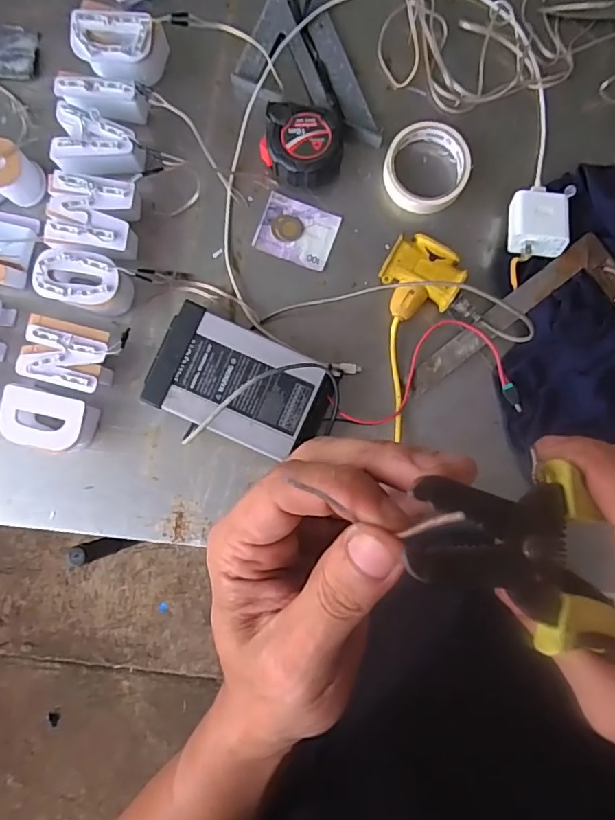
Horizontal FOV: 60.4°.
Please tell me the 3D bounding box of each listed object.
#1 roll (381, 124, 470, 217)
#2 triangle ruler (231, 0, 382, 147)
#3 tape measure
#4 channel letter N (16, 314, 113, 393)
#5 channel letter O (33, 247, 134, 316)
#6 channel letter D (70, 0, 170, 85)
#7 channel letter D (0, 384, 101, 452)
[{"bbox_3d":[0.128,-0.259,0.570,0.089,0.022,0.090,0,89,0],"label":"roll"},{"bbox_3d":[-0.015,-0.379,0.579,0.124,0.014,0.225,-24,86,-3],"label":"triangle ruler"},{"bbox_3d":[-0.005,-0.283,0.563,0.084,0.036,0.084,2,89,0],"label":"tape measure"},{"bbox_3d":[-0.244,-0.056,0.552,0.087,0.051,0.064,14,89,-2],"label":"channel letter N"},{"bbox_3d":[-0.230,-0.131,0.555,0.091,0.054,0.055,13,88,0],"label":"channel letter O"},{"bbox_3d":[-0.200,-0.382,0.562,0.089,0.050,0.066,15,88,0],"label":"channel letter D"},{"bbox_3d":[-0.264,0.011,0.547,0.090,0.049,0.058,14,88,0],"label":"channel letter D"}]

